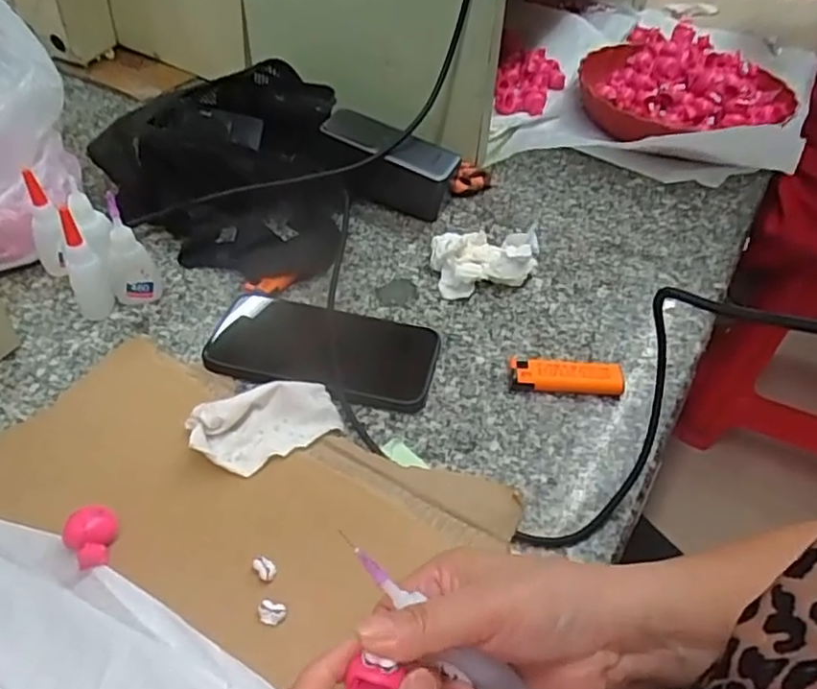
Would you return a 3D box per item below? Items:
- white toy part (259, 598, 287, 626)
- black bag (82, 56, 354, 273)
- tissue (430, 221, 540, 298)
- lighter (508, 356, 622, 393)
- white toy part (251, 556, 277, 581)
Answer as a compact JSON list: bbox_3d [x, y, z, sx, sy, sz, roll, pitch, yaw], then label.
[{"bbox_3d":[-0.070,0.137,0.333,0.015,0.005,0.012,13,44,8],"label":"white toy part"},{"bbox_3d":[-0.167,-0.166,0.590,0.220,0.092,0.237,2,44,-3],"label":"black bag"},{"bbox_3d":[0.065,-0.072,0.554,0.087,0.034,0.065,-1,44,-7],"label":"tissue"},{"bbox_3d":[0.115,0.022,0.476,0.082,0.014,0.030,4,44,-1],"label":"lighter"},{"bbox_3d":[-0.078,0.120,0.349,0.014,0.006,0.010,36,52,28],"label":"white toy part"}]

